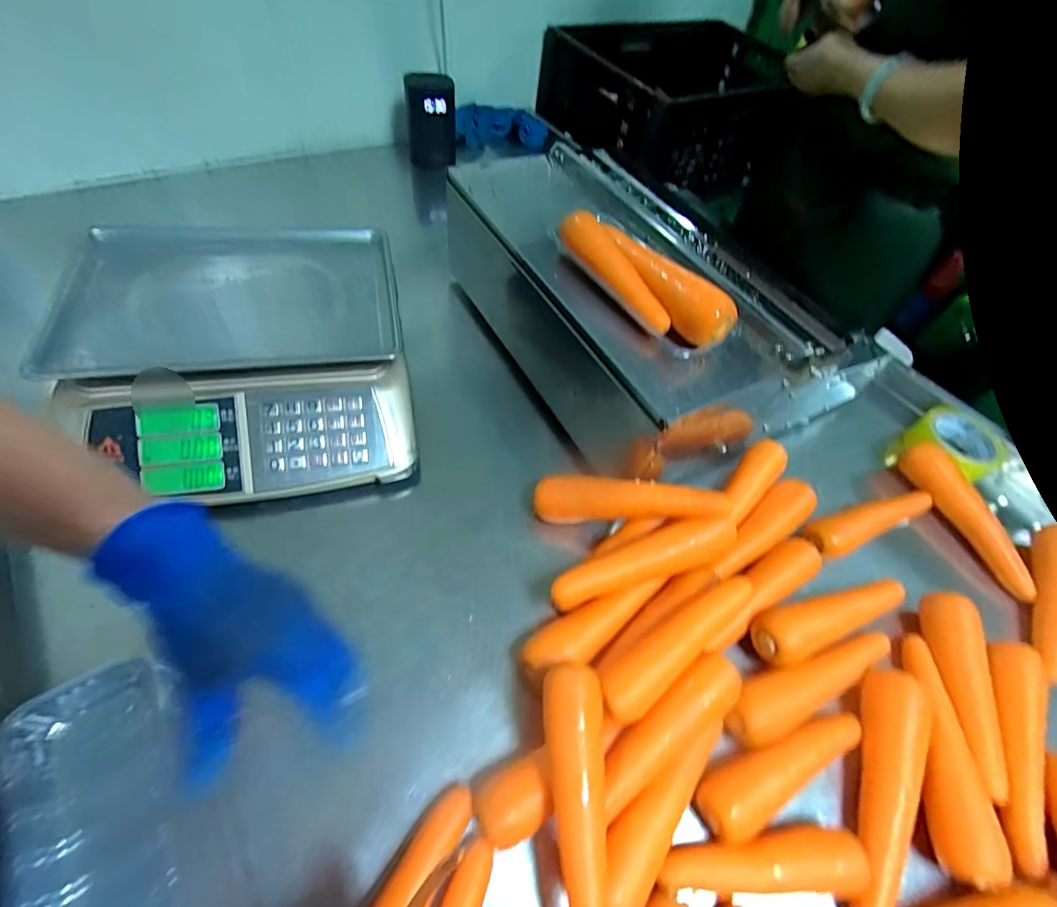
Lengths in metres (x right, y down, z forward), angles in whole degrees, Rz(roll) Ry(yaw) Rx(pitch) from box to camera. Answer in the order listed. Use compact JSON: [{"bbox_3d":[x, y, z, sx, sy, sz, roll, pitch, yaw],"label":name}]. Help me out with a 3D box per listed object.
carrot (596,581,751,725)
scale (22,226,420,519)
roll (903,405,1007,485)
[{"bbox_3d":[0.131,0.166,0.410,0.164,0.034,0.041,-26,62,-24],"label":"carrot"},{"bbox_3d":[-0.316,-0.108,0.567,0.322,0.158,0.357,-7,56,-13],"label":"scale"},{"bbox_3d":[0.590,-0.007,0.652,0.119,0.053,0.106,3,54,-6],"label":"roll"}]

